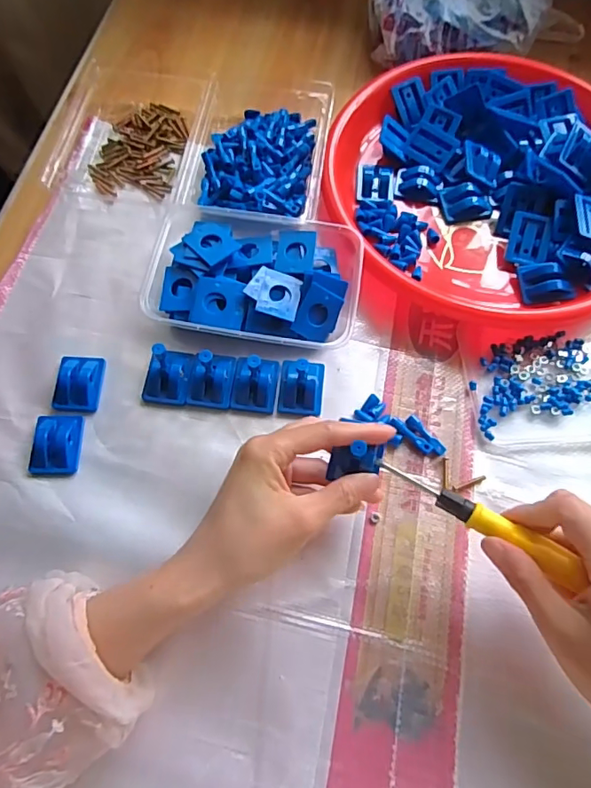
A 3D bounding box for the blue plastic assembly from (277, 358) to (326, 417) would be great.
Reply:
[{"bbox_3d":[0.005,-0.008,0.393,0.034,0.020,0.045,6,67,2],"label":"blue plastic assembly"}]

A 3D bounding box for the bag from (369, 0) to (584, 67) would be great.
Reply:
[{"bbox_3d":[0.189,-0.403,0.529,0.236,0.058,0.113,-10,67,-5],"label":"bag"}]

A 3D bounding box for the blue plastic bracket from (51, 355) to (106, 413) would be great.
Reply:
[{"bbox_3d":[-0.169,-0.010,0.392,0.034,0.013,0.045,3,67,1],"label":"blue plastic bracket"}]

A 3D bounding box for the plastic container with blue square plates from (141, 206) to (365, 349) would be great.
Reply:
[{"bbox_3d":[-0.033,-0.096,0.419,0.166,0.034,0.126,7,67,3],"label":"plastic container with blue square plates"}]

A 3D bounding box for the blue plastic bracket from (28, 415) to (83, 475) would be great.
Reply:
[{"bbox_3d":[-0.176,0.035,0.371,0.034,0.013,0.045,1,67,0],"label":"blue plastic bracket"}]

